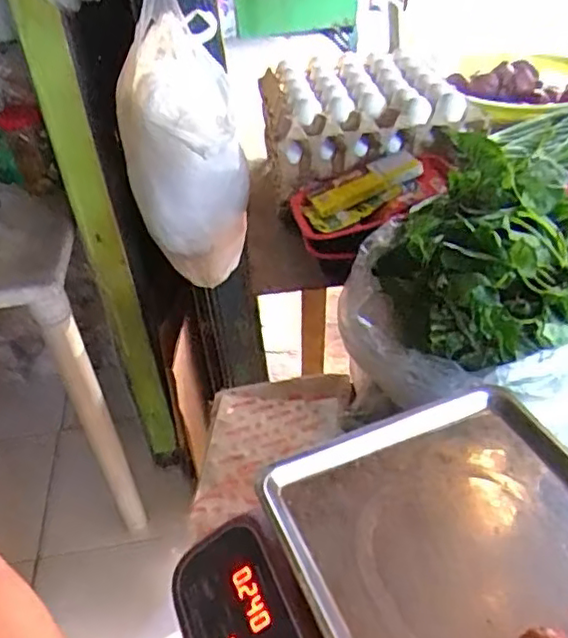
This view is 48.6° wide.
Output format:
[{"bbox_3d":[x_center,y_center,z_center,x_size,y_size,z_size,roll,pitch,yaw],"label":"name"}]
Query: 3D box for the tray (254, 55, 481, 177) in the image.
[{"bbox_3d":[0.107,-0.326,0.955,0.277,0.084,0.278,-10,38,-5],"label":"tray"}]

